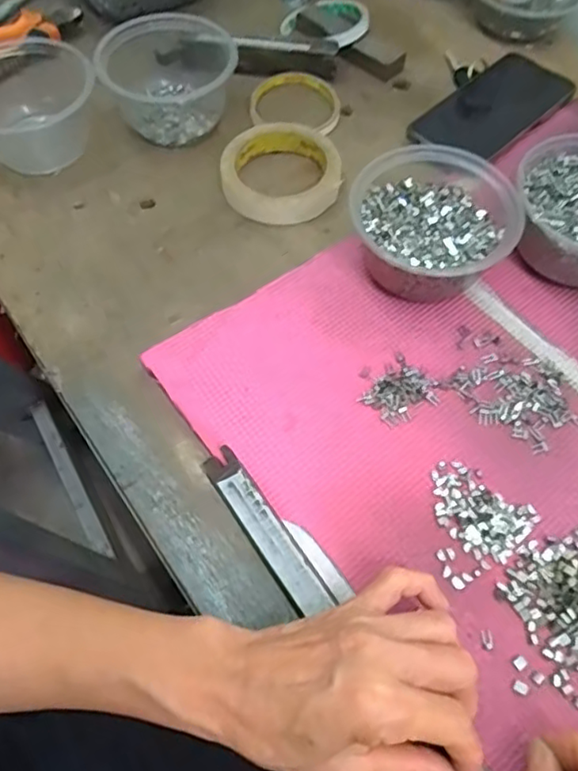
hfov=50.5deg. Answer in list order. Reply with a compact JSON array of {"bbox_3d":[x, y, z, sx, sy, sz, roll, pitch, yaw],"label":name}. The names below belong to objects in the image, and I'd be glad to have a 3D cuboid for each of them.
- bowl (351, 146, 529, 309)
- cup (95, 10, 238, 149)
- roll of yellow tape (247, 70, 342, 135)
[{"bbox_3d":[0.103,-0.111,0.446,0.109,0.058,0.106,0,61,-1],"label":"bowl"},{"bbox_3d":[-0.100,-0.273,0.540,0.127,0.056,0.107,-22,63,-13],"label":"cup"},{"bbox_3d":[0.006,-0.259,0.566,0.082,0.020,0.084,2,62,3],"label":"roll of yellow tape"}]

